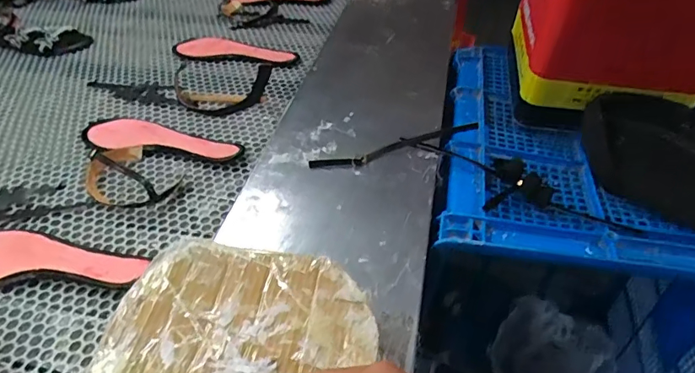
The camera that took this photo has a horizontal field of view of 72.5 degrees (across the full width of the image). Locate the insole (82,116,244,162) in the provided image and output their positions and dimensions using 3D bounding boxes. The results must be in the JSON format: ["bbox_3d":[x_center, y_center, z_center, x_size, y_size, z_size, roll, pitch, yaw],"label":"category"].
[{"bbox_3d":[-0.286,-0.074,0.719,0.265,0.024,0.076,10,43,11],"label":"insole"}]

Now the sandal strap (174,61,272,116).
[{"bbox_3d":[-0.226,-0.174,0.831,0.173,0.017,0.149,0,42,0],"label":"sandal strap"}]

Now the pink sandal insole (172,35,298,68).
[{"bbox_3d":[-0.220,-0.265,0.924,0.248,0.022,0.068,8,43,9],"label":"pink sandal insole"}]

